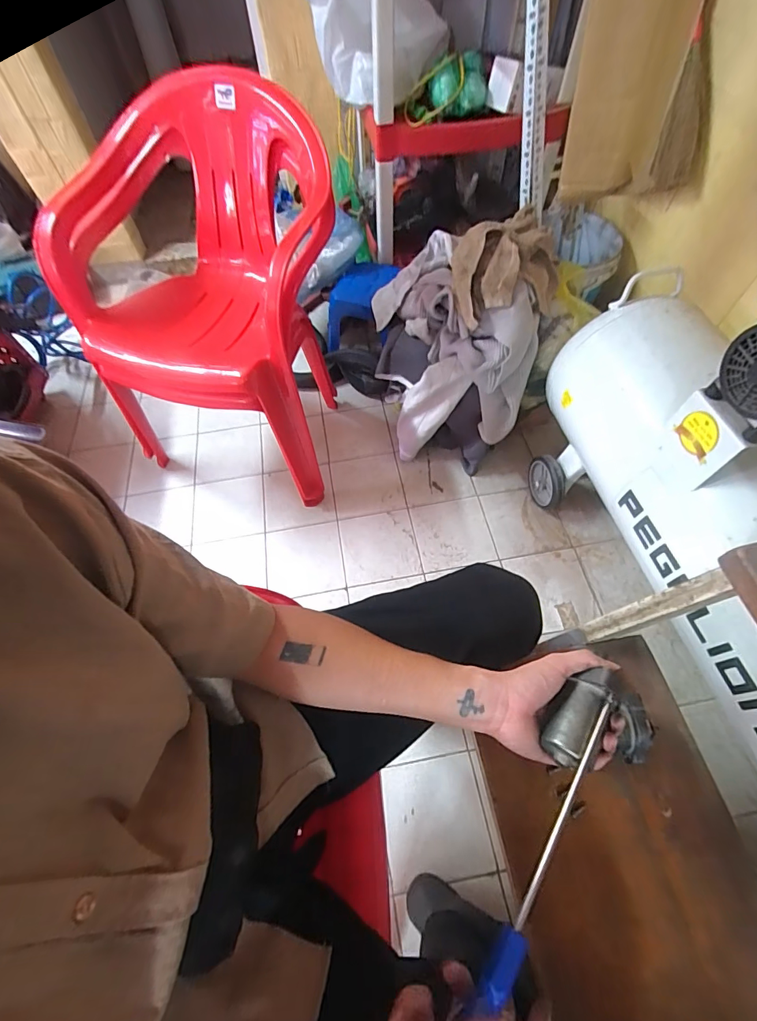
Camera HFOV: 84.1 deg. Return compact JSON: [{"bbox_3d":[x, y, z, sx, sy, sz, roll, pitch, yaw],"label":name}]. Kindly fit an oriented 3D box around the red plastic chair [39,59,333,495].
[{"bbox_3d":[-0.353,-0.465,0.973,0.520,0.686,0.525,16,62,11],"label":"red plastic chair"}]

